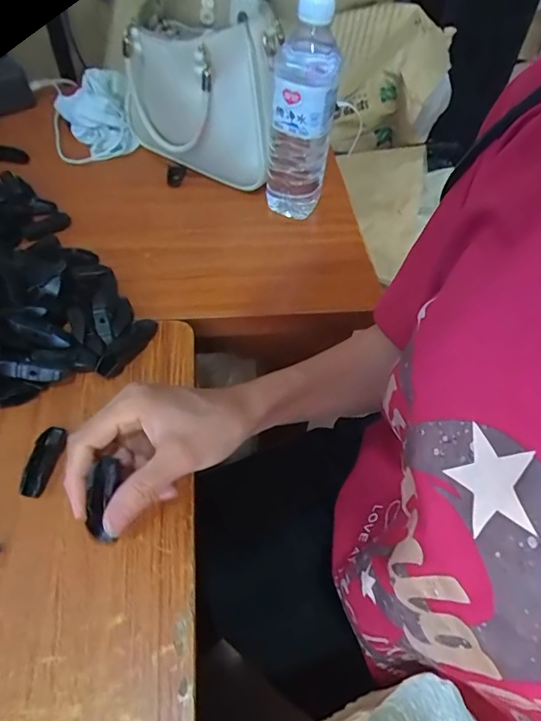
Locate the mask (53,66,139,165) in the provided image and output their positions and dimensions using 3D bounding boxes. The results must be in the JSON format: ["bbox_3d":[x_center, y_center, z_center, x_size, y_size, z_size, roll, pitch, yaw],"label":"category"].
[{"bbox_3d":[-0.252,-0.348,0.622,0.108,0.067,0.152,-15,57,-16],"label":"mask"}]

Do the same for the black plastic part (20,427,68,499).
[{"bbox_3d":[-0.170,0.076,0.336,0.019,0.019,0.051,10,54,2],"label":"black plastic part"}]

